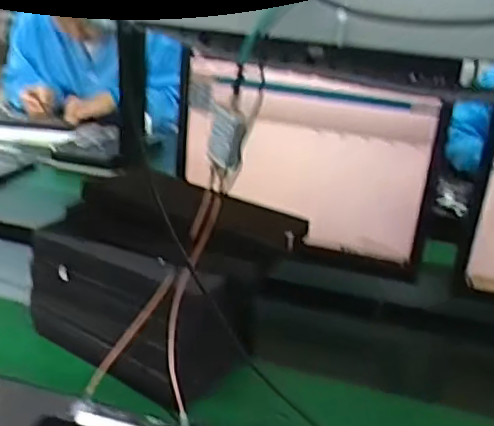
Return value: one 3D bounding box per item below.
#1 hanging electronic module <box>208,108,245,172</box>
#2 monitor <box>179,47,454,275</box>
[{"bbox_3d":[-0.017,-0.057,0.484,0.011,0.045,0.047,-7,27,-24],"label":"hanging electronic module"},{"bbox_3d":[0.107,-0.060,0.865,0.300,0.244,0.040,18,28,26],"label":"monitor"}]

